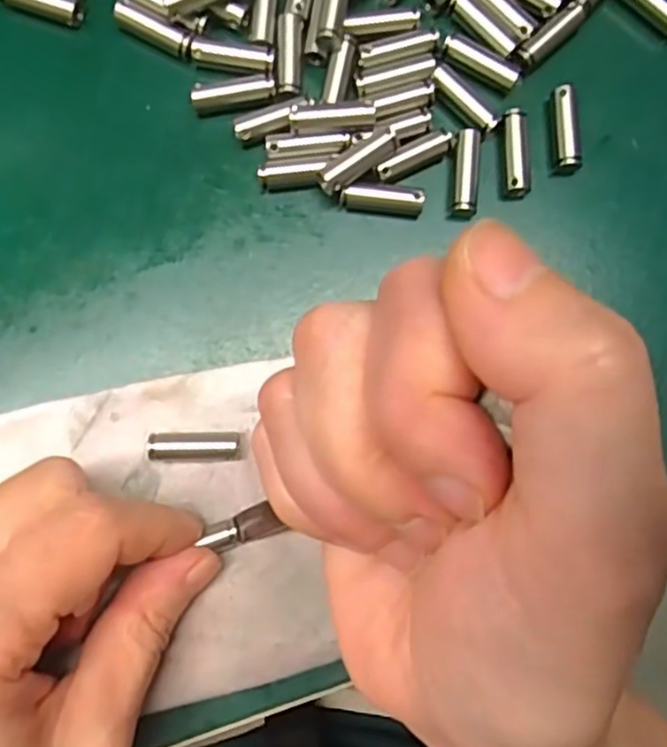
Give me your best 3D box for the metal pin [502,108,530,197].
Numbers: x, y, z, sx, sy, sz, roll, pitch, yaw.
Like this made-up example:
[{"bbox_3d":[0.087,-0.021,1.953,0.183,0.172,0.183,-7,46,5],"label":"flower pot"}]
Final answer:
[{"bbox_3d":[0.054,-0.066,0.201,0.008,0.007,0.024,1,84,-4],"label":"metal pin"}]

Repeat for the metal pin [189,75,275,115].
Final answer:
[{"bbox_3d":[-0.029,-0.082,0.199,0.024,0.006,0.006,-12,85,-5],"label":"metal pin"}]

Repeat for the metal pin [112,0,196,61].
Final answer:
[{"bbox_3d":[-0.053,-0.103,0.201,0.026,0.007,0.008,28,83,-1],"label":"metal pin"}]

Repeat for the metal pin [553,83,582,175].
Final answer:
[{"bbox_3d":[0.069,-0.073,0.203,0.008,0.009,0.024,-4,85,-4],"label":"metal pin"}]

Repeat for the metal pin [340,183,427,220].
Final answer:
[{"bbox_3d":[0.014,-0.051,0.197,0.024,0.007,0.007,6,84,-3],"label":"metal pin"}]

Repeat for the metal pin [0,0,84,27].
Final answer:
[{"bbox_3d":[-0.088,-0.111,0.201,0.025,0.005,0.007,17,81,-2],"label":"metal pin"}]

